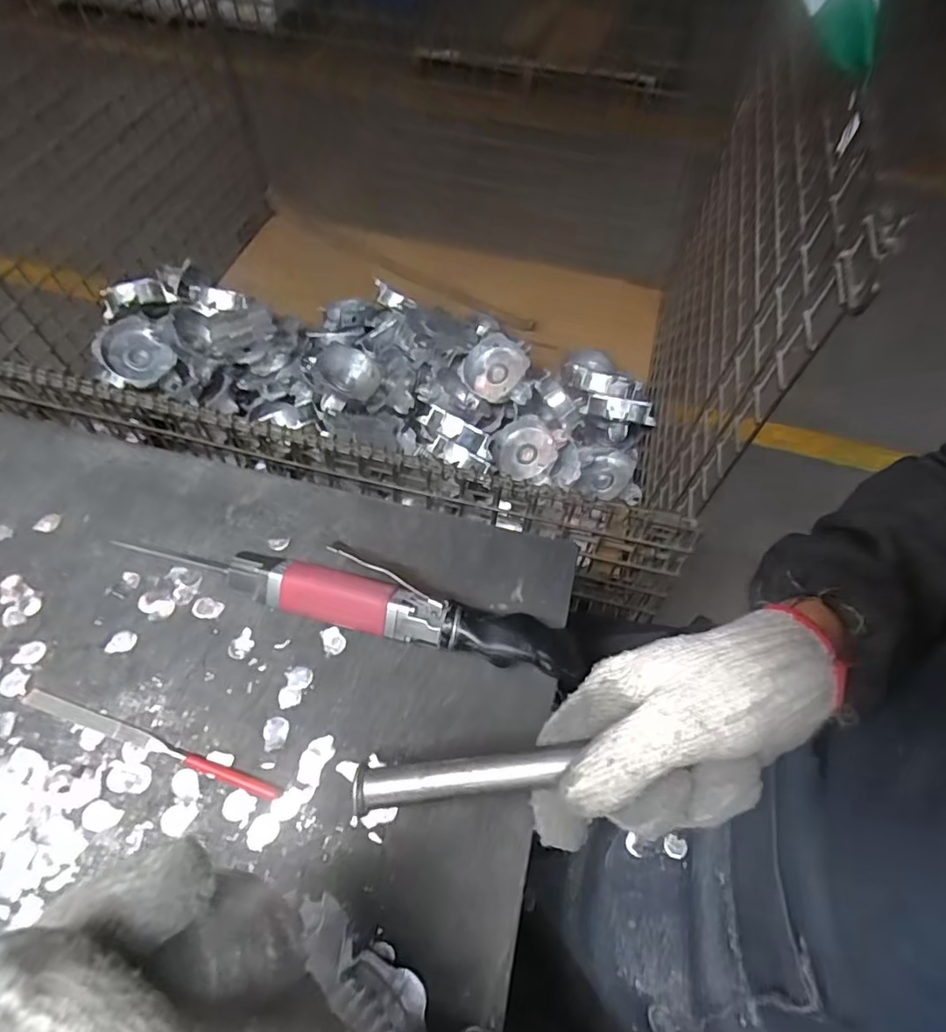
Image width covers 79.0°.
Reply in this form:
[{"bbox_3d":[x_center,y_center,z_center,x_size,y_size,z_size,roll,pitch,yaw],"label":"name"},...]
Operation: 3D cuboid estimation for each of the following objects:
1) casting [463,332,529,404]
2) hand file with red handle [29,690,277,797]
[{"bbox_3d":[0.046,-0.299,1.152,0.123,0.050,0.133,25,98,6],"label":"casting"},{"bbox_3d":[-0.192,0.133,0.338,0.171,0.005,0.010,17,61,8],"label":"hand file with red handle"}]

